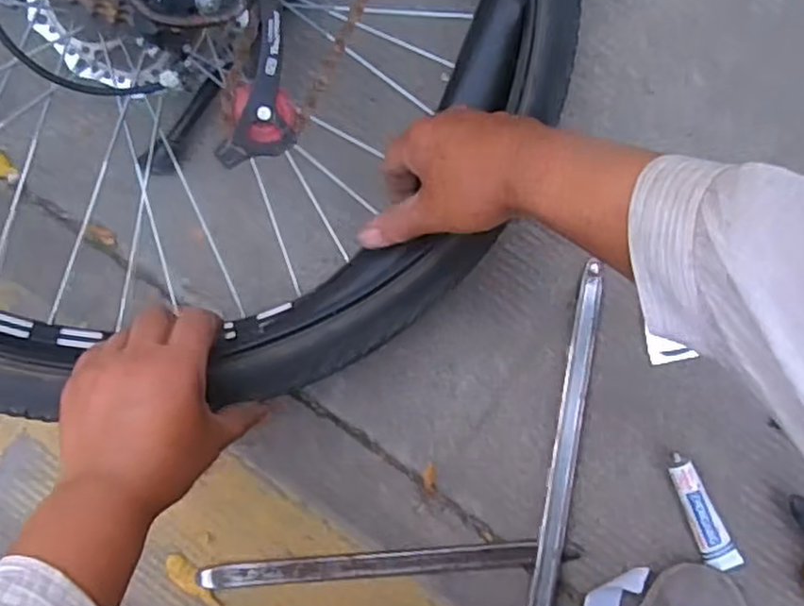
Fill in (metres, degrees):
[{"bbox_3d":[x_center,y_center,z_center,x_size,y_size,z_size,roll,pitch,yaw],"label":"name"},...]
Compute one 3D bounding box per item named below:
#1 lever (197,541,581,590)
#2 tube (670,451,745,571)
[{"bbox_3d":[-0.012,0.200,0.530,0.287,0.009,0.020,-6,86,4],"label":"lever"},{"bbox_3d":[0.226,0.158,0.524,0.024,0.013,0.095,-27,85,3],"label":"tube"}]

